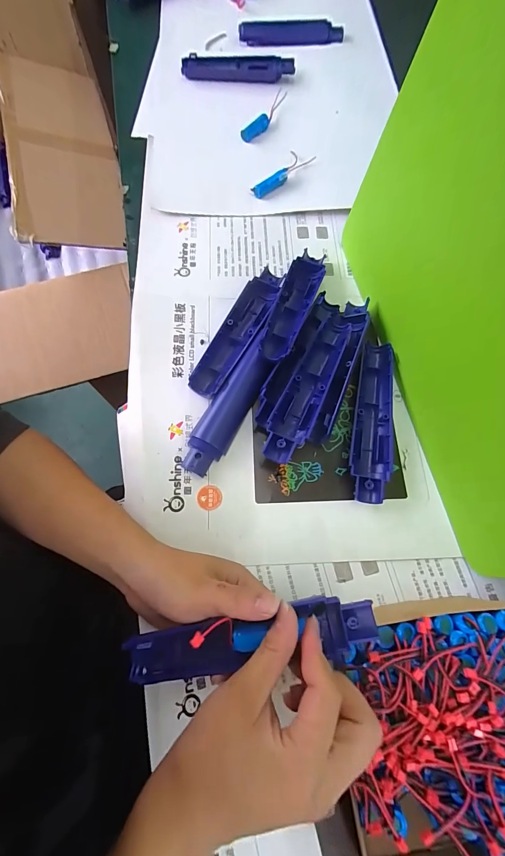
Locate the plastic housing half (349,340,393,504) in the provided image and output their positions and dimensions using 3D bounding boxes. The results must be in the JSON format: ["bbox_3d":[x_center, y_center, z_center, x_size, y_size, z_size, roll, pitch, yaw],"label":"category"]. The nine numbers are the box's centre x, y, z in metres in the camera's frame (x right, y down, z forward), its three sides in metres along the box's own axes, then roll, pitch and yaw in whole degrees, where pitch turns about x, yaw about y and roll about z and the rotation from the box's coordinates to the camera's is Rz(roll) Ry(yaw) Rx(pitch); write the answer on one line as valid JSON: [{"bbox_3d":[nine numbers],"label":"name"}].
[{"bbox_3d":[0.120,-0.009,0.340,0.039,0.020,0.163,11,71,3],"label":"plastic housing half"}]

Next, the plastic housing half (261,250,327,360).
[{"bbox_3d":[0.042,-0.132,0.365,0.037,0.037,0.151,20,72,6],"label":"plastic housing half"}]

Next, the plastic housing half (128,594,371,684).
[{"bbox_3d":[-0.003,0.144,0.229,0.167,0.014,0.039,-12,72,4],"label":"plastic housing half"}]

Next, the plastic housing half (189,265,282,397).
[{"bbox_3d":[-0.013,-0.103,0.364,0.039,0.019,0.160,25,73,8],"label":"plastic housing half"}]

